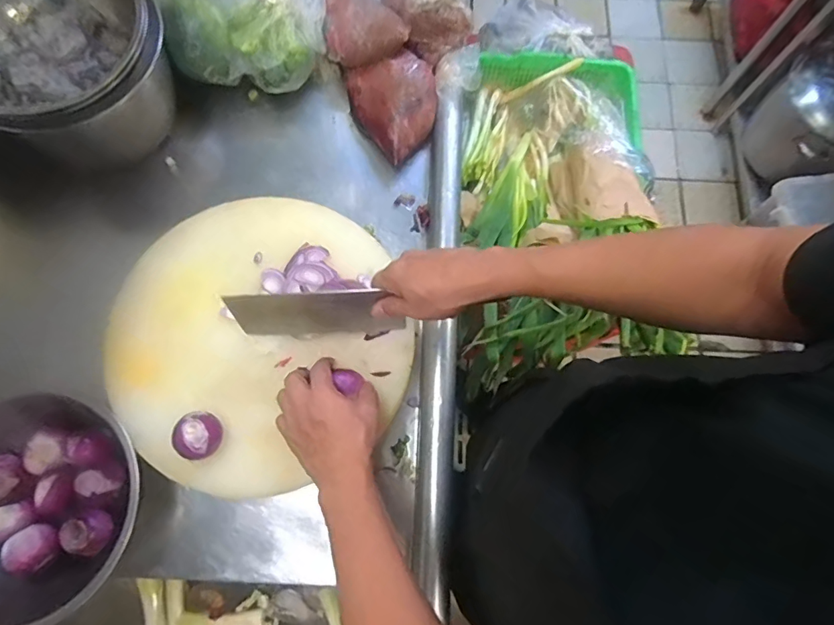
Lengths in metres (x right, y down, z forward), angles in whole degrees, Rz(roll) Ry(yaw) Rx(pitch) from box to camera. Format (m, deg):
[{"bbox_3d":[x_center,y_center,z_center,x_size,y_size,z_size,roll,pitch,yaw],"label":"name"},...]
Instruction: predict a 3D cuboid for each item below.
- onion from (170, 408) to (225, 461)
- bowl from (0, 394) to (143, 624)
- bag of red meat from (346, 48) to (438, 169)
[{"bbox_3d":[-0.237,0.133,0.516,0.045,0.050,0.050,6,74,0],"label":"onion"},{"bbox_3d":[-0.423,0.226,0.533,0.230,0.099,0.217,0,74,-1],"label":"bowl"},{"bbox_3d":[-0.031,-0.315,0.711,0.120,0.056,0.159,-20,76,-7],"label":"bag of red meat"}]

